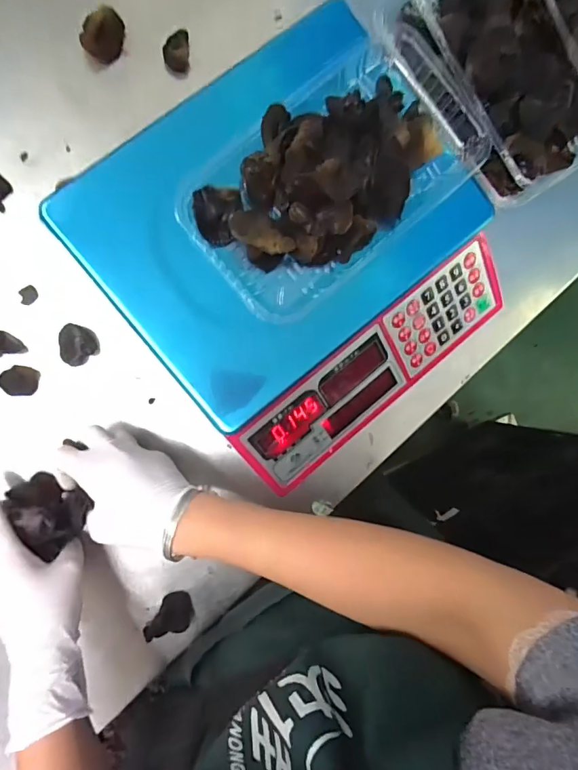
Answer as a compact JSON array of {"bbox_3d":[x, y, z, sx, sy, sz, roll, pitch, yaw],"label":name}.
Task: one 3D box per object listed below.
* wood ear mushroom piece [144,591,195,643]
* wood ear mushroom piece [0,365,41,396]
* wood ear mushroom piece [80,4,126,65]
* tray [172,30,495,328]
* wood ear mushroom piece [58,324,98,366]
[{"bbox_3d":[-0.119,0.226,0.441,0.048,0.013,0.033,-17,93,-9],"label":"wood ear mushroom piece"},{"bbox_3d":[-0.256,-0.004,0.425,0.033,0.011,0.028,11,88,-9],"label":"wood ear mushroom piece"},{"bbox_3d":[-0.178,-0.334,0.434,0.031,0.032,0.042,15,88,-9],"label":"wood ear mushroom piece"},{"bbox_3d":[0.044,-0.169,0.335,0.243,0.055,0.128,-43,96,-7],"label":"tray"},{"bbox_3d":[-0.200,-0.038,0.431,0.031,0.014,0.038,-3,91,-9],"label":"wood ear mushroom piece"}]

